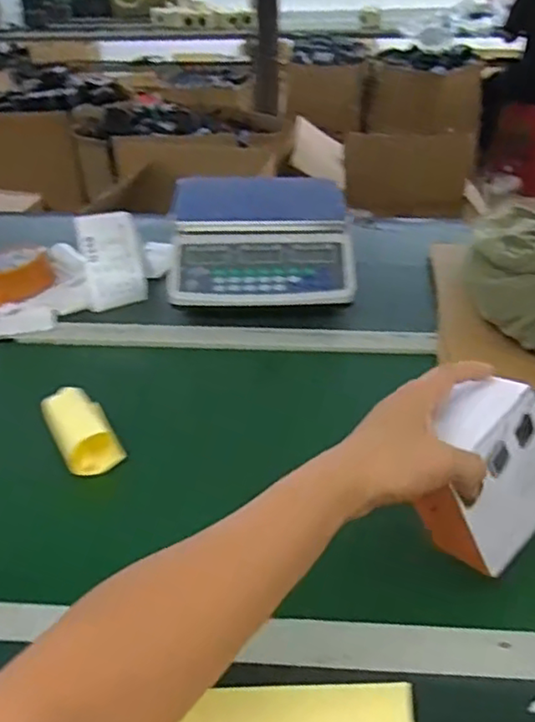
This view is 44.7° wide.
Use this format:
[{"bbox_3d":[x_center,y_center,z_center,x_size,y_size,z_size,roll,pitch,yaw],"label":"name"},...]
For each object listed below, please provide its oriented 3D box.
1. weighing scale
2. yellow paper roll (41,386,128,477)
[{"bbox_3d":[-0.011,-0.182,0.951,0.251,0.108,0.251,-2,33,0],"label":"weighing scale"},{"bbox_3d":[-0.198,0.072,0.690,0.060,0.050,0.098,-19,36,-24],"label":"yellow paper roll"}]

